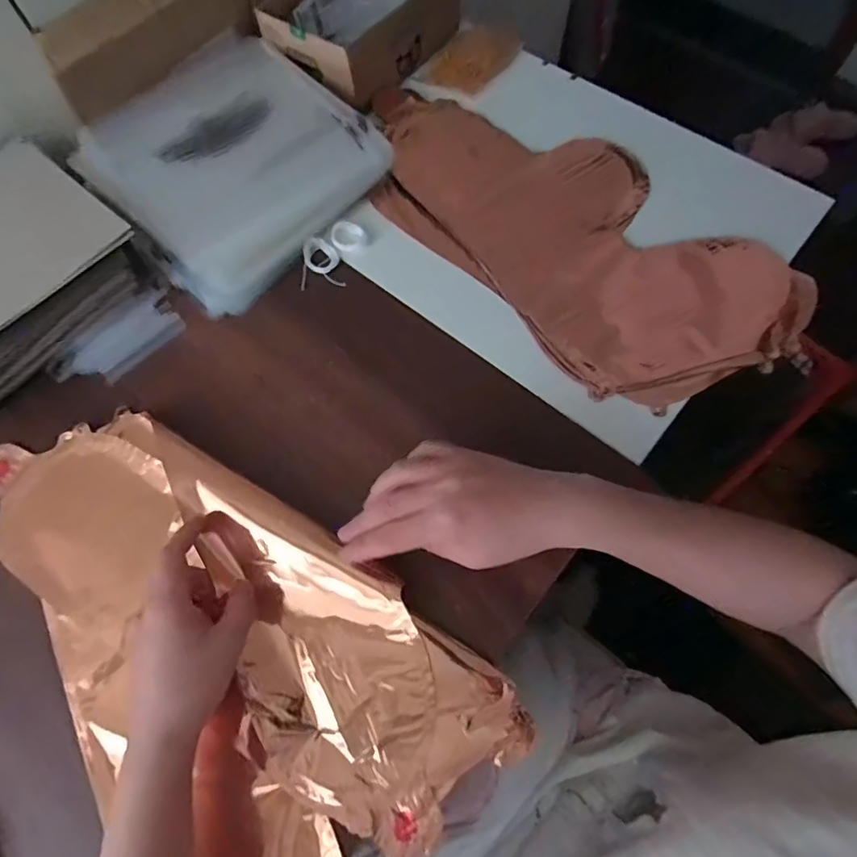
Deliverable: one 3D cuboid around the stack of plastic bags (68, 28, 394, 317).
[{"bbox_3d":[-0.186,-0.252,0.500,0.226,0.051,0.225,39,73,16],"label":"stack of plastic bags"}]

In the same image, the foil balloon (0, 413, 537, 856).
[{"bbox_3d":[-0.155,0.133,0.360,0.399,0.033,0.222,42,74,17],"label":"foil balloon"}]

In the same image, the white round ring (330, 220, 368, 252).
[{"bbox_3d":[-0.074,-0.179,0.486,0.032,0.004,0.030,-12,85,1],"label":"white round ring"}]

